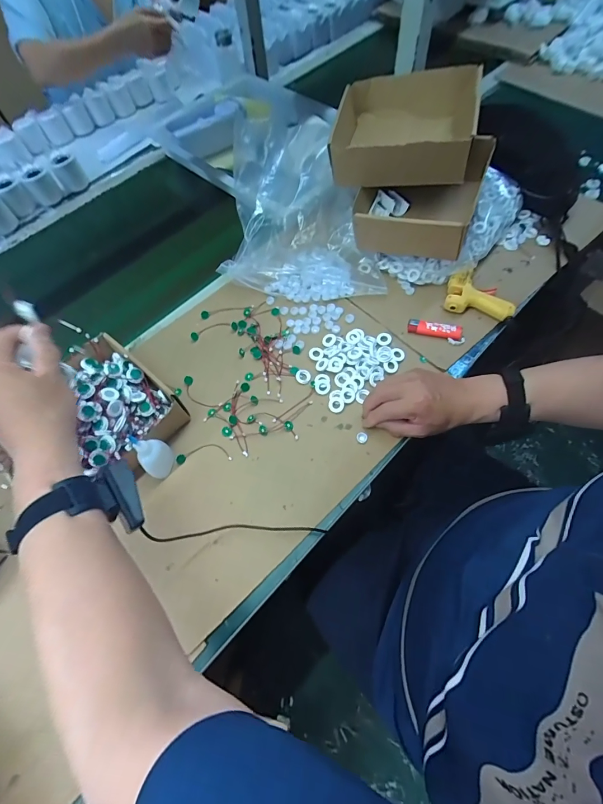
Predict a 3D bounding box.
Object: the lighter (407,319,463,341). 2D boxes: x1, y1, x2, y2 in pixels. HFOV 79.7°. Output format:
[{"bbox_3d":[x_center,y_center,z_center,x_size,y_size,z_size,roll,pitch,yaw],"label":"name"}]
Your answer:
[{"bbox_3d":[0.212,-0.115,0.574,0.084,0.012,0.022,10,65,9],"label":"lighter"}]

